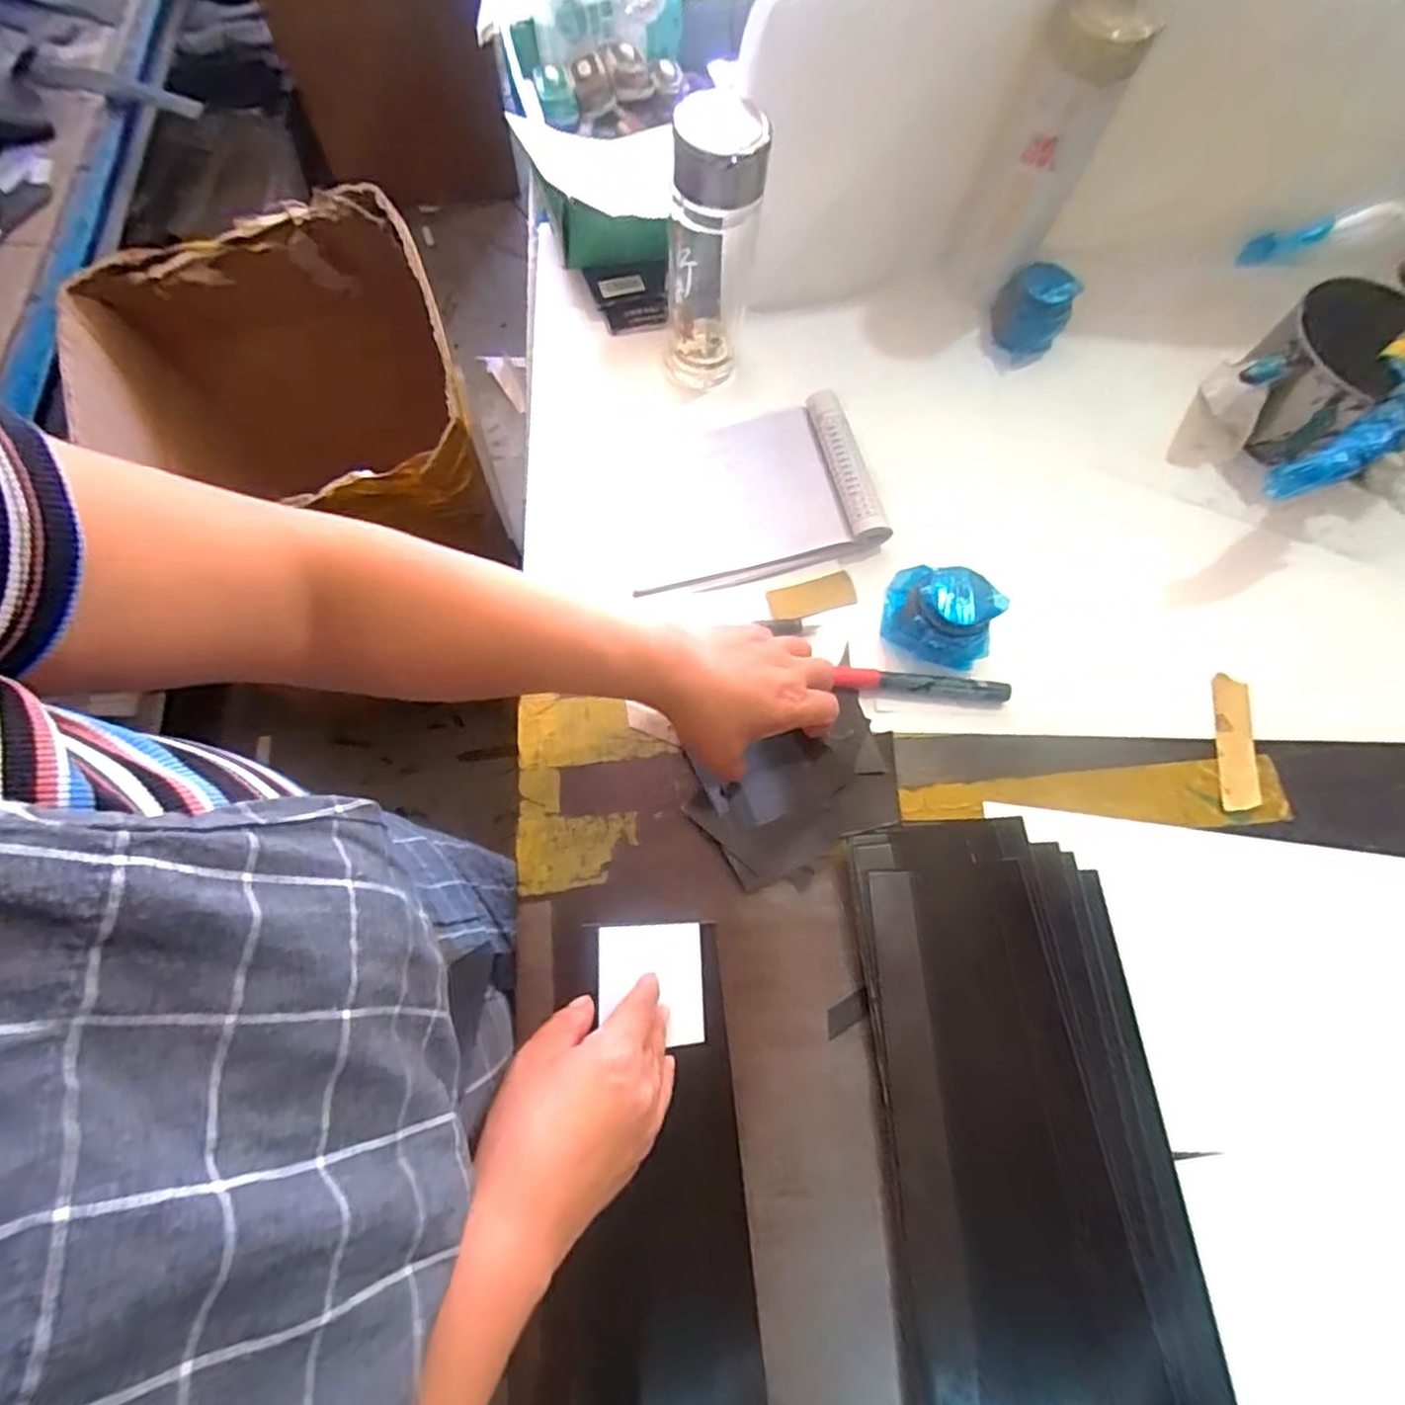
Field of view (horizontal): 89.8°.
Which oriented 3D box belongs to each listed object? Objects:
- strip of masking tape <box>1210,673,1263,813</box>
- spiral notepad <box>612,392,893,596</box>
[{"bbox_3d":[0.410,0.030,0.542,0.030,0.005,0.107,8,70,0],"label":"strip of masking tape"},{"bbox_3d":[0.034,-0.174,0.584,0.203,0.028,0.147,-13,71,-7],"label":"spiral notepad"}]

